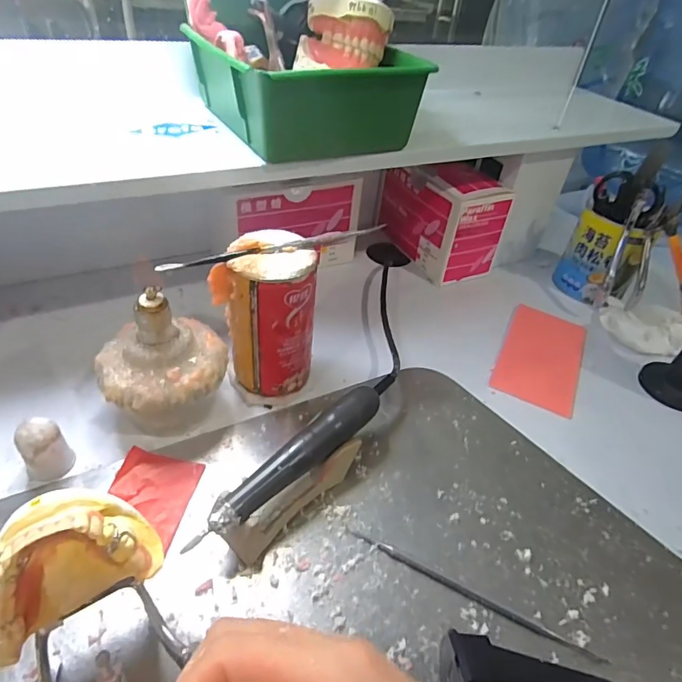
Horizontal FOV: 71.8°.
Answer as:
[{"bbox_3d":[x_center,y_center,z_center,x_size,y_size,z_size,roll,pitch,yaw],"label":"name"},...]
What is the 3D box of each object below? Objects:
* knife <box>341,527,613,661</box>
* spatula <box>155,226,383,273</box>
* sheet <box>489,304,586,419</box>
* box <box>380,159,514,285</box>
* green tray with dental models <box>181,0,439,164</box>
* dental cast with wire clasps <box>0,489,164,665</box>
[{"bbox_3d":[0.079,0.157,0.297,0.165,0.004,0.006,21,44,18],"label":"knife"},{"bbox_3d":[-0.044,-0.066,0.336,0.164,0.008,0.009,-12,44,-21],"label":"spatula"},{"bbox_3d":[0.202,0.014,0.475,0.077,0.007,0.137,22,46,17],"label":"sheet"},{"bbox_3d":[0.118,-0.159,0.579,0.084,0.114,0.153,-17,46,-26],"label":"box"},{"bbox_3d":[-0.035,-0.231,0.399,0.150,0.100,0.171,-17,46,-26],"label":"green tray with dental models"},{"bbox_3d":[-0.128,0.101,0.217,0.074,0.055,0.029,-24,23,-28],"label":"dental cast with wire clasps"}]

